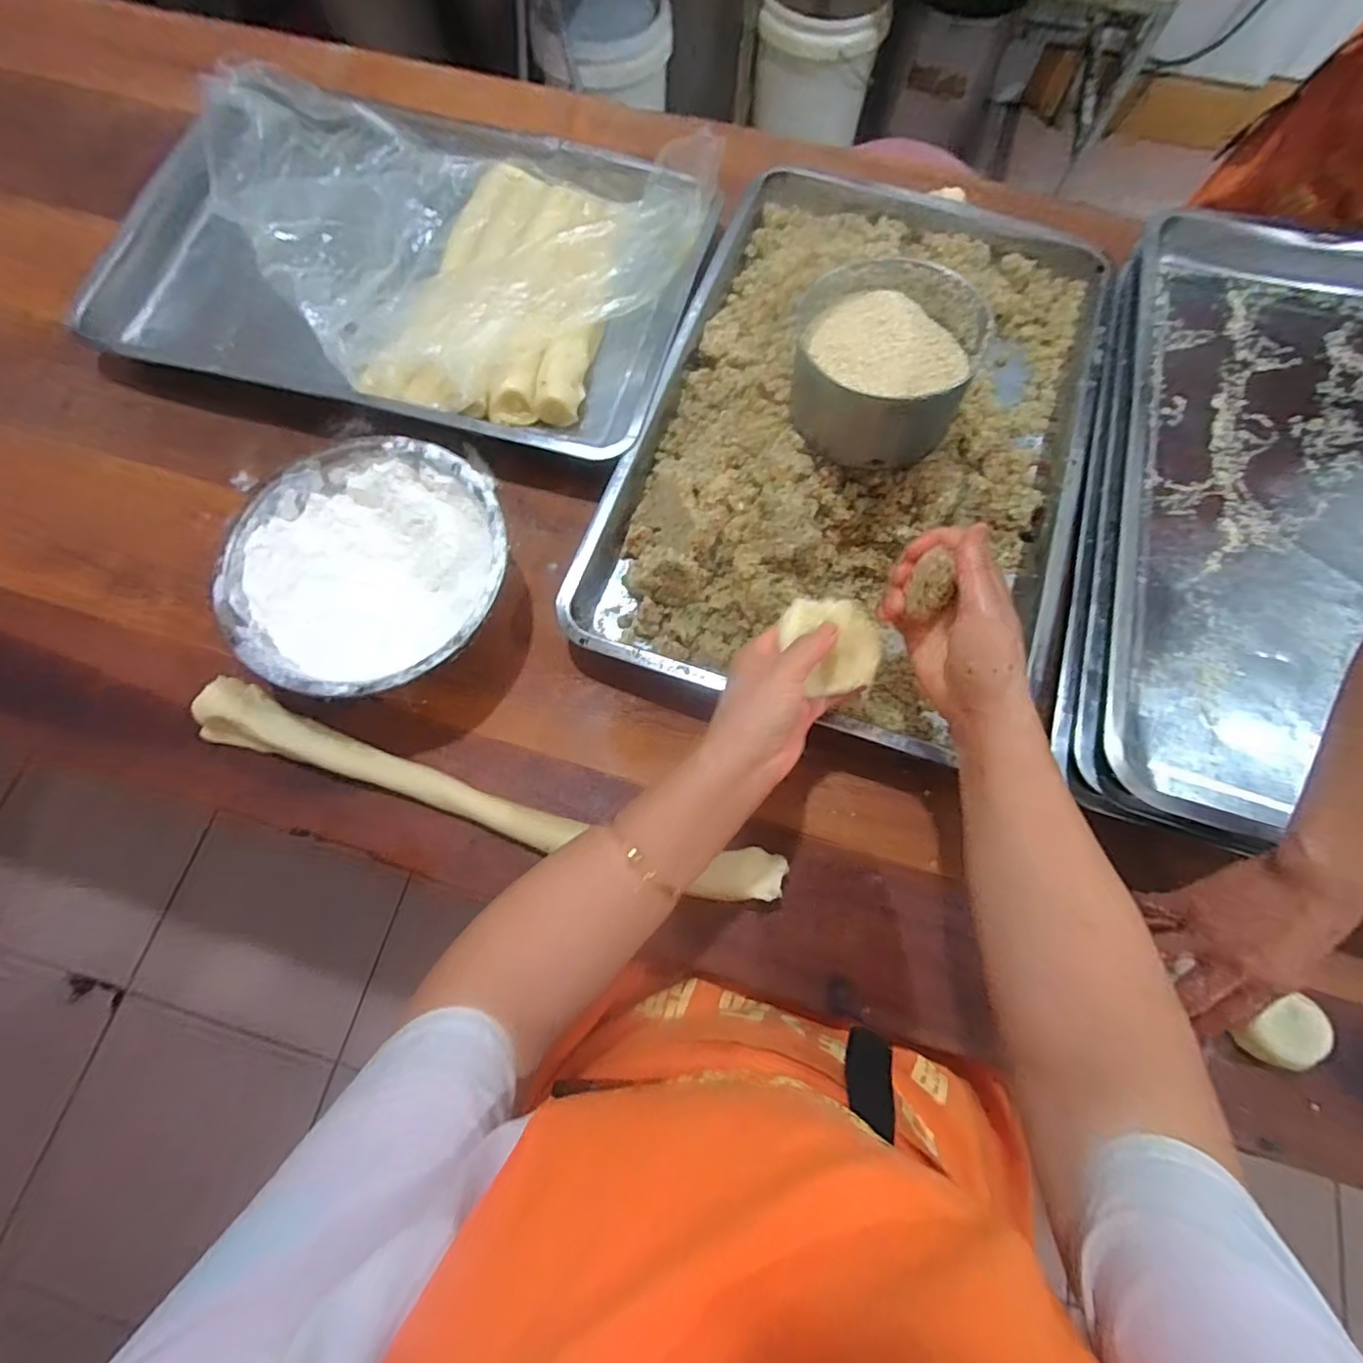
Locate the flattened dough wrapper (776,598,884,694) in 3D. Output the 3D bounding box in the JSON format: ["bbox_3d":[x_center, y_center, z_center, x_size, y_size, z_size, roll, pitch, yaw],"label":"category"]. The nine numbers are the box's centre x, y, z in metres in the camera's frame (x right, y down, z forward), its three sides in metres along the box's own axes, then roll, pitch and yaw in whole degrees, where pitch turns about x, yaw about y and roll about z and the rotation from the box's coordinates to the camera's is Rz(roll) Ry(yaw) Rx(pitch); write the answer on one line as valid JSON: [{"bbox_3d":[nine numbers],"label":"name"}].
[{"bbox_3d":[0.107,-0.026,0.411,0.061,0.010,0.067,-15,97,4],"label":"flattened dough wrapper"}]

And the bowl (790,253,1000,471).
[{"bbox_3d":[0.157,-0.248,0.465,0.134,0.071,0.138,0,72,0],"label":"bowl"}]

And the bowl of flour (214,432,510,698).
[{"bbox_3d":[-0.253,-0.089,0.498,0.217,0.071,0.215,0,72,0],"label":"bowl of flour"}]

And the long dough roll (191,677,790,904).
[{"bbox_3d":[-0.162,0.090,0.475,0.491,0.029,0.049,16,75,6],"label":"long dough roll"}]

